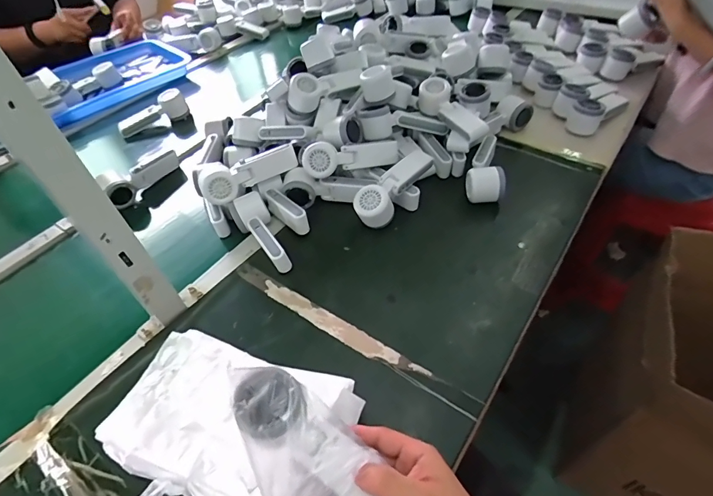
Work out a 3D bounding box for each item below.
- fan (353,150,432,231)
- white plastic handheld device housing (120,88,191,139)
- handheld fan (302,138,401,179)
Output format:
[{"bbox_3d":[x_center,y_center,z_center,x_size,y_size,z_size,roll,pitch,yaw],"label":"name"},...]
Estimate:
[{"bbox_3d":[0.064,-0.103,0.681,0.059,0.052,0.162,30,58,27],"label":"fan"},{"bbox_3d":[-0.490,-0.320,0.977,0.169,0.062,0.050,-30,57,-5],"label":"white plastic handheld device housing"},{"bbox_3d":[-0.010,-0.158,0.703,0.166,0.054,0.042,-9,27,-19],"label":"handheld fan"}]

